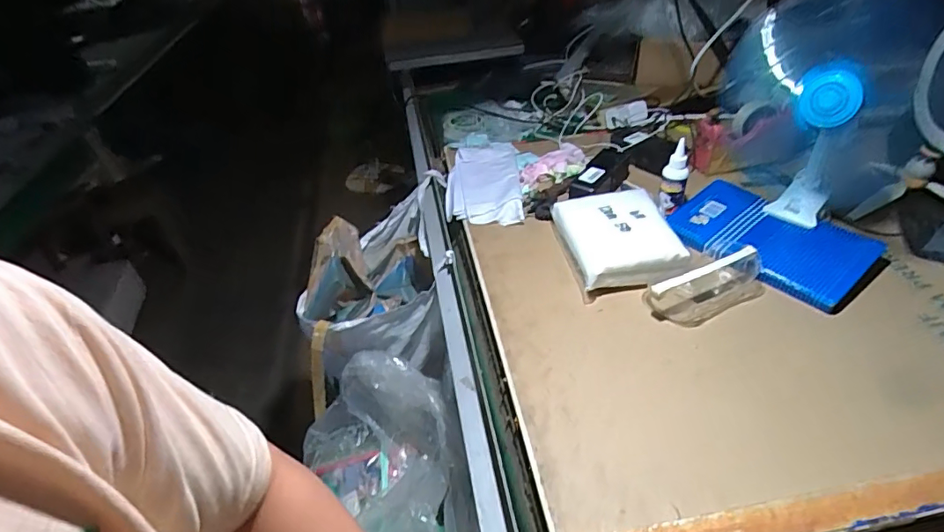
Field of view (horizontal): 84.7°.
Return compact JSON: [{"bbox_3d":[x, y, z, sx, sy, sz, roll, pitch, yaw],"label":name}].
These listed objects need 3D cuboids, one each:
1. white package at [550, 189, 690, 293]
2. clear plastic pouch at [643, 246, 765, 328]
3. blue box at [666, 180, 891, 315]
[{"bbox_3d":[0.232,-0.056,0.845,0.163,0.045,0.217,-6,39,-3],"label":"white package"},{"bbox_3d":[0.334,0.025,0.752,0.182,0.059,0.085,-16,39,-15],"label":"clear plastic pouch"},{"bbox_3d":[0.473,-0.045,0.828,0.190,0.032,0.293,-33,47,-31],"label":"blue box"}]

